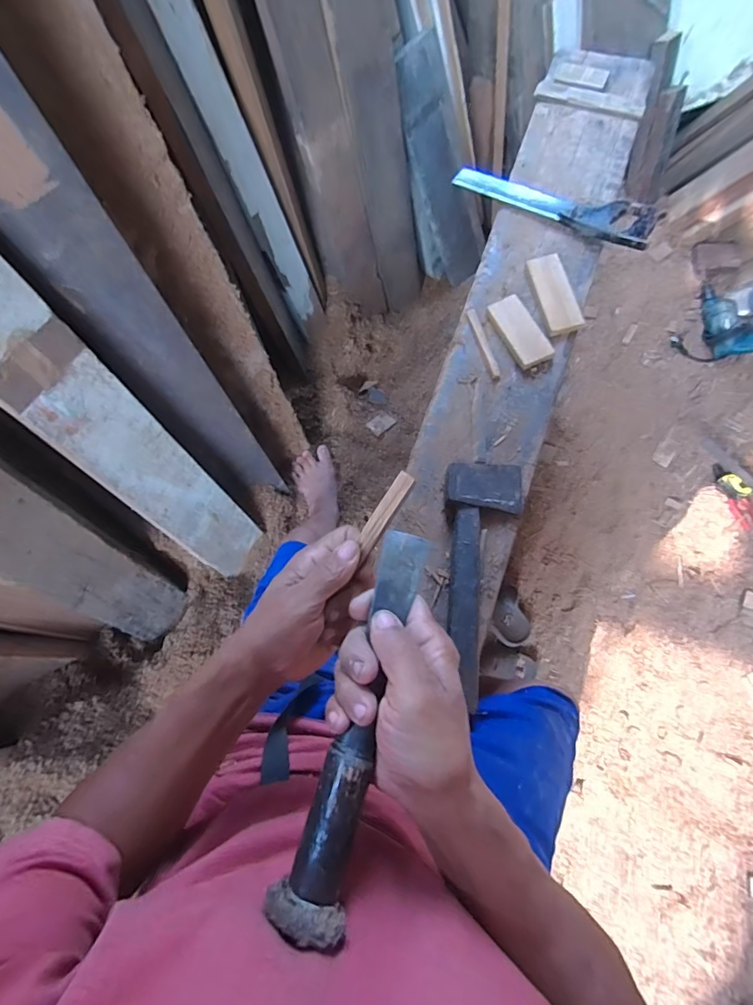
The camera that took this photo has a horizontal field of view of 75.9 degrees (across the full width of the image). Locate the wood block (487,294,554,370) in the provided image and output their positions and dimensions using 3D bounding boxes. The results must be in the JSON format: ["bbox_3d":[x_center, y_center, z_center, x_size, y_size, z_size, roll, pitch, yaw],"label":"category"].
[{"bbox_3d":[0.226,-0.271,0.761,0.054,0.017,0.125,-25,78,-4],"label":"wood block"}]

